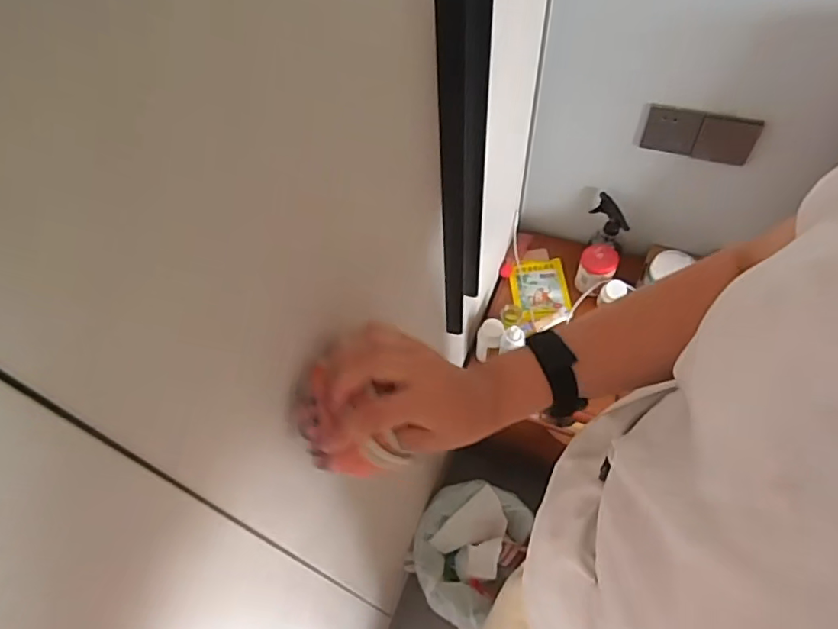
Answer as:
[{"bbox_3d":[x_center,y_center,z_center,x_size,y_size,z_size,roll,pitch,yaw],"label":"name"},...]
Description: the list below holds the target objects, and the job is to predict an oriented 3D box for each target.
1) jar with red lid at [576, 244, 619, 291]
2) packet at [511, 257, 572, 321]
[{"bbox_3d":[0.350,-0.090,1.076,0.067,0.076,0.070,-2,58,3],"label":"jar with red lid"},{"bbox_3d":[0.252,-0.052,1.127,0.112,0.026,0.138,-7,58,-1],"label":"packet"}]

